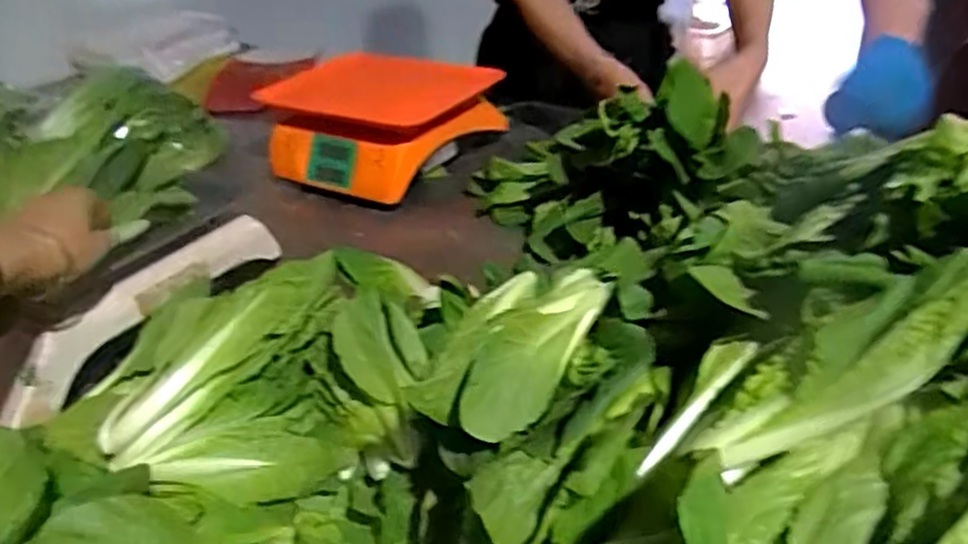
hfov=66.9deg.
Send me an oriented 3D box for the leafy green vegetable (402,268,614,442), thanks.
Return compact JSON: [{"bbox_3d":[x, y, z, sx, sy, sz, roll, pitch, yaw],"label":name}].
[{"bbox_3d":[0.030,0.040,0.441,0.155,0.045,0.065,-30,42,-34],"label":"leafy green vegetable"}]

